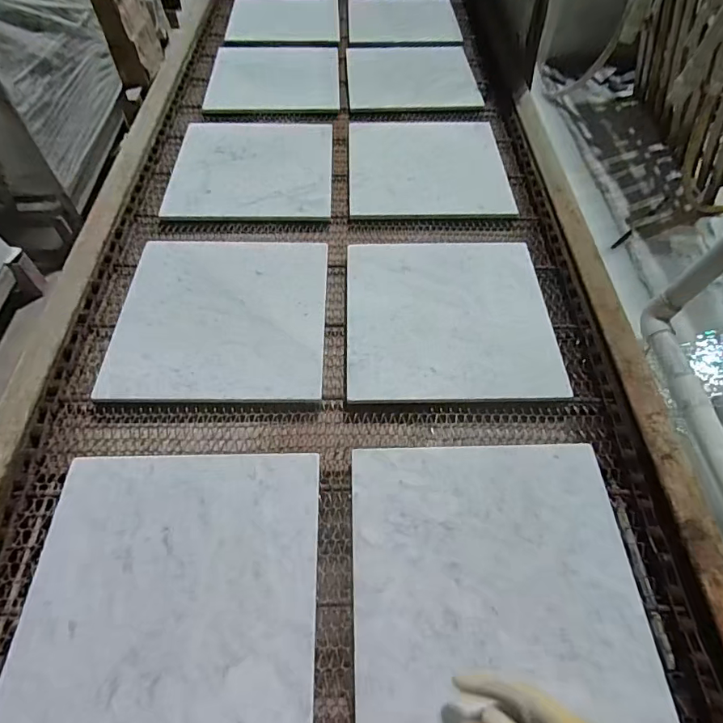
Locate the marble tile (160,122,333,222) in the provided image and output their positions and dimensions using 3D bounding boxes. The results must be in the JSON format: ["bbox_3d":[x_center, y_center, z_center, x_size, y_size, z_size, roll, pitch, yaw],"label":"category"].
[{"bbox_3d":[-0.210,-0.383,0.916,0.298,0.010,0.303,-1,56,-1],"label":"marble tile"}]

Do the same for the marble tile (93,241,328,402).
[{"bbox_3d":[-0.206,-0.080,0.706,0.298,0.020,0.310,-1,56,-1],"label":"marble tile"}]

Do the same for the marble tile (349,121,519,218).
[{"bbox_3d":[0.127,-0.398,0.928,0.297,0.013,0.326,0,56,0],"label":"marble tile"}]

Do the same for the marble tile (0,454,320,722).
[{"bbox_3d":[-0.197,0.242,0.496,0.297,0.010,0.294,-2,56,-1],"label":"marble tile"}]

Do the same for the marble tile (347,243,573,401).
[{"bbox_3d":[0.131,-0.078,0.711,0.299,0.019,0.297,-1,56,-1],"label":"marble tile"}]

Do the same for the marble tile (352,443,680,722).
[{"bbox_3d":[0.141,0.232,0.505,0.296,0.014,0.295,-1,56,-1],"label":"marble tile"}]

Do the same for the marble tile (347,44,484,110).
[{"bbox_3d":[0.119,-0.704,1.137,0.303,0.008,0.311,-5,57,-3],"label":"marble tile"}]

